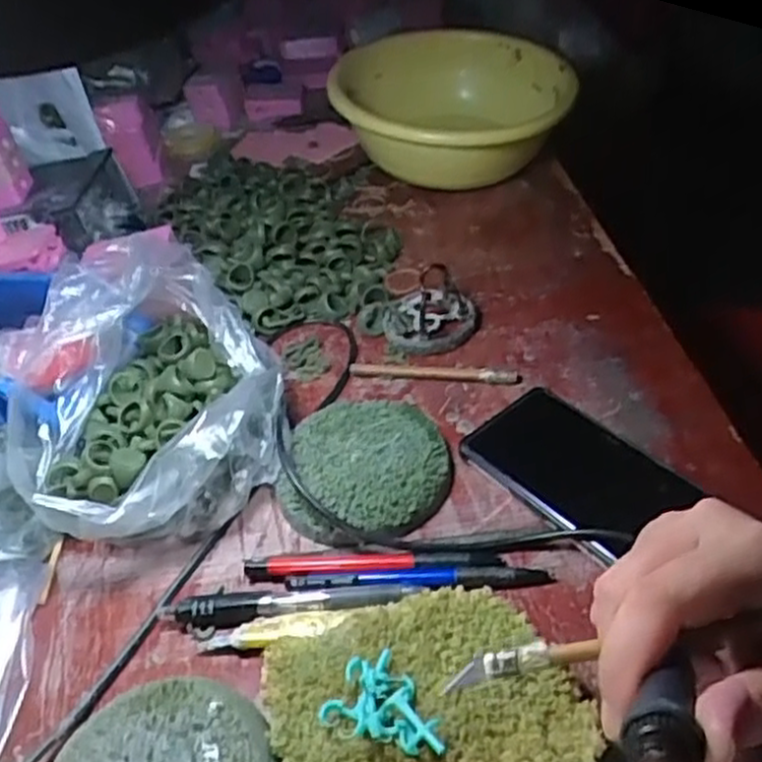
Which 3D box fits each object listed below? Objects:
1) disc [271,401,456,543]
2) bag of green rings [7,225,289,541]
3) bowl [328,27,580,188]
[{"bbox_3d":[-0.011,0.051,0.472,0.102,0.023,0.099,-5,42,5],"label":"disc"},{"bbox_3d":[-0.153,0.003,0.494,0.168,0.097,0.196,-24,44,-16],"label":"bag of green rings"},{"bbox_3d":[0.073,-0.268,0.741,0.211,0.096,0.239,1,41,9],"label":"bowl"}]

